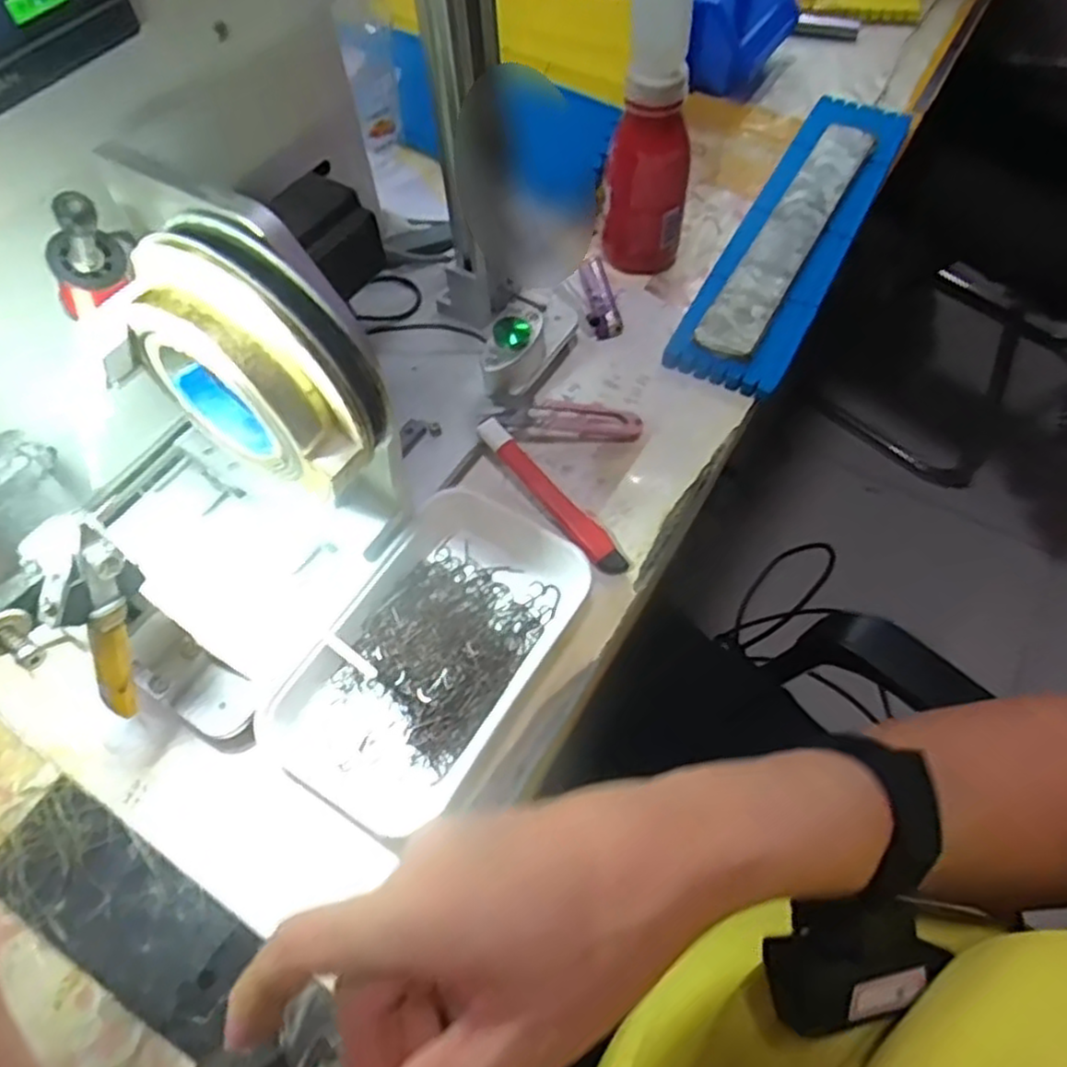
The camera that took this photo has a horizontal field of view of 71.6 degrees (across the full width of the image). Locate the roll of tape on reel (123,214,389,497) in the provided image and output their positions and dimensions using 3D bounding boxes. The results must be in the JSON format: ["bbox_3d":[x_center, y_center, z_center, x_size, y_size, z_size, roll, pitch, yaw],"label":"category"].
[{"bbox_3d":[-0.111,-0.067,0.294,0.090,0.086,0.050,31,64,19],"label":"roll of tape on reel"}]

